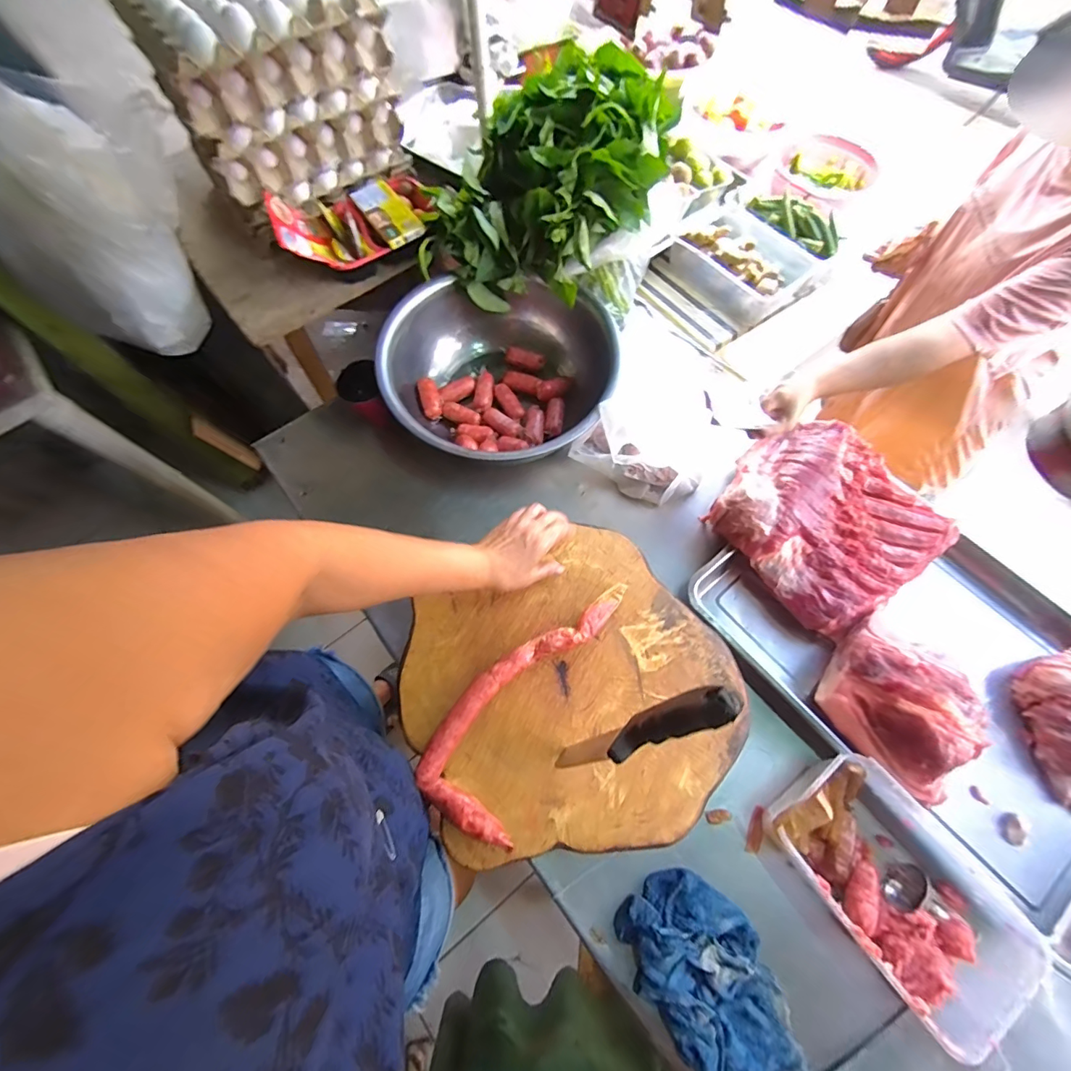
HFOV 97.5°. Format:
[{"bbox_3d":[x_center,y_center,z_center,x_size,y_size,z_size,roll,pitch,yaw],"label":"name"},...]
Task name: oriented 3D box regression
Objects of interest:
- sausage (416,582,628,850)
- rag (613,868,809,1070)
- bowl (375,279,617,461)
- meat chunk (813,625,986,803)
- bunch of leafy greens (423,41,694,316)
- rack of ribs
[{"bbox_3d":[-0.015,0.180,0.572,0.129,0.030,0.328,24,72,11],"label":"sausage"},{"bbox_3d":[0.200,0.508,0.535,0.137,0.030,0.213,-35,72,-11],"label":"rag"},{"bbox_3d":[-0.051,-0.247,0.781,0.355,0.160,0.323,-1,69,2],"label":"bowl"},{"bbox_3d":[0.473,0.222,0.600,0.169,0.087,0.167,30,73,12],"label":"meat chunk"},{"bbox_3d":[0.038,-0.528,0.725,0.226,0.198,0.370,42,76,16],"label":"bunch of leafy greens"},{"bbox_3d":[0.430,-0.029,0.704,0.272,0.061,0.295,-40,73,-13],"label":"rack of ribs"}]

